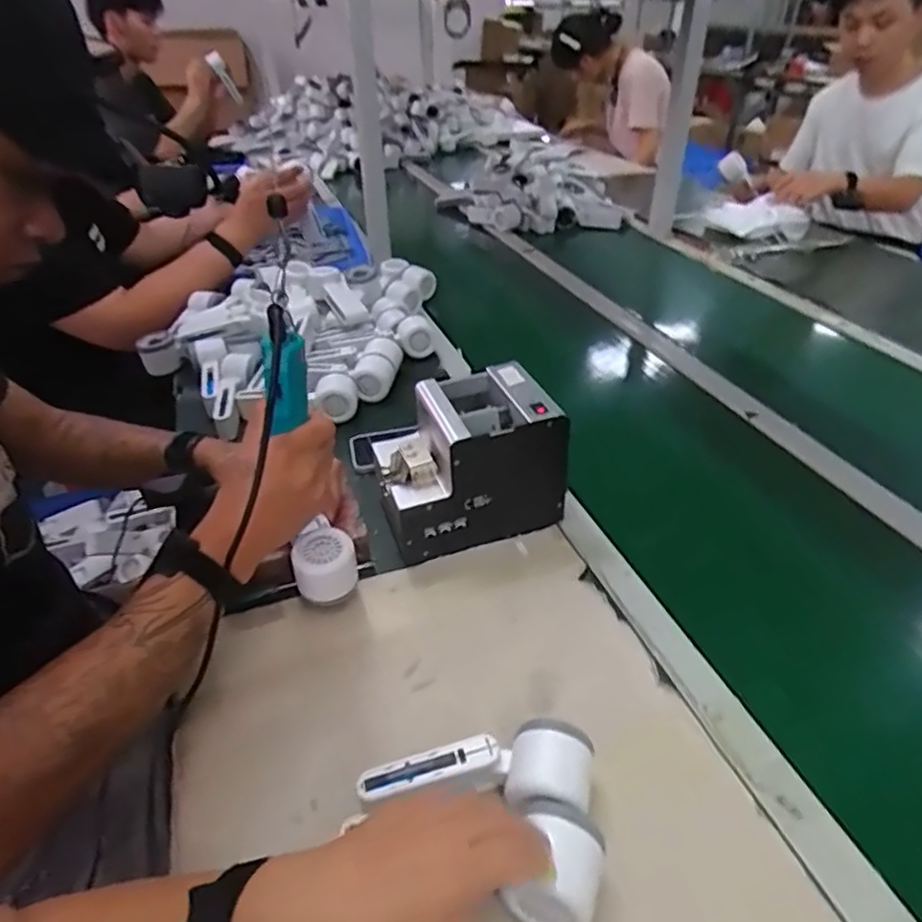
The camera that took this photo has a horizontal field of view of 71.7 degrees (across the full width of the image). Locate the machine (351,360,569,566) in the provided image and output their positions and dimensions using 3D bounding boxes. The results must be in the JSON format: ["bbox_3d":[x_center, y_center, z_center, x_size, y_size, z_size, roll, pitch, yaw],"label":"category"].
[{"bbox_3d":[0.005,0.003,0.699,0.185,0.152,0.132,-12,39,-13],"label":"machine"}]

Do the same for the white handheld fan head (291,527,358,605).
[{"bbox_3d":[-0.128,0.104,0.607,0.058,0.060,0.052,-9,38,-10],"label":"white handheld fan head"}]

